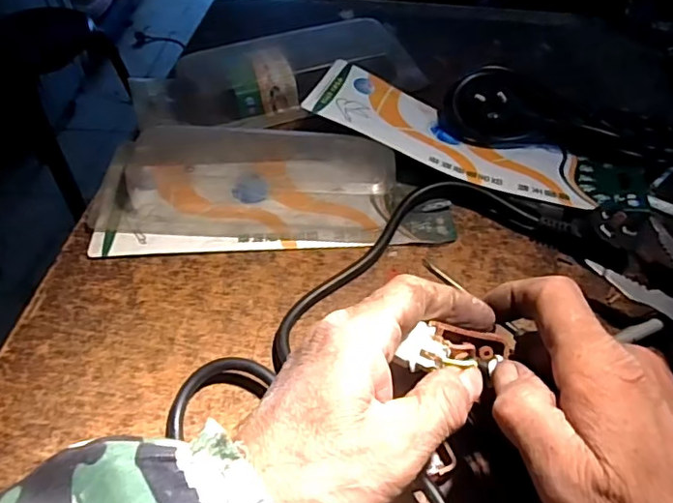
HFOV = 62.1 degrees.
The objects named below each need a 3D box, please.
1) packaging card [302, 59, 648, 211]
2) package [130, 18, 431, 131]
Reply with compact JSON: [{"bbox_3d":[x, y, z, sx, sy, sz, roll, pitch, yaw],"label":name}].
[{"bbox_3d":[0.100,-0.082,0.412,0.240,0.023,0.084,22,48,9],"label":"packaging card"},{"bbox_3d":[-0.044,-0.147,0.464,0.243,0.039,0.073,-12,52,-7],"label":"package"}]

